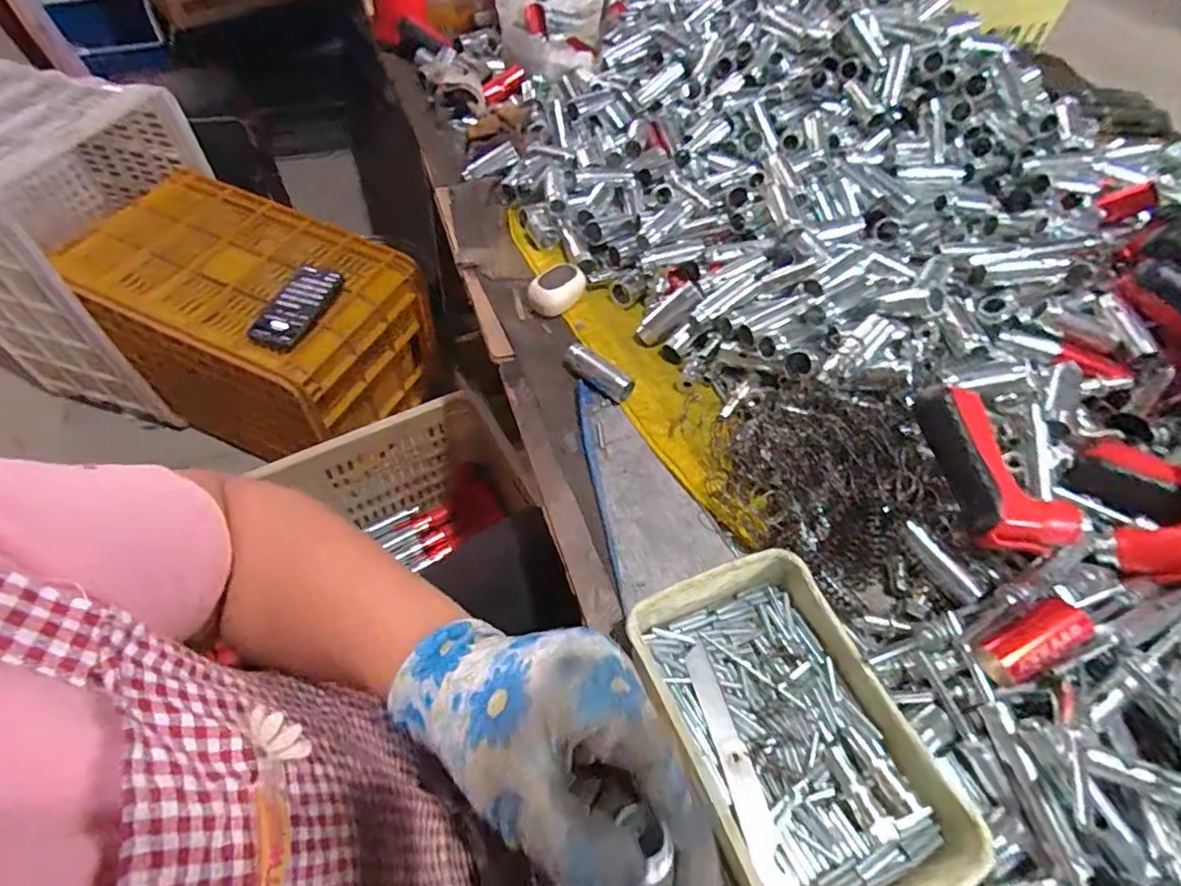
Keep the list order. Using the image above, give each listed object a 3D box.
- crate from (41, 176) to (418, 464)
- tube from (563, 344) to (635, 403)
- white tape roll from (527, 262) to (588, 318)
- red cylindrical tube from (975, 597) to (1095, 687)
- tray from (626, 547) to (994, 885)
[{"bbox_3d":[-0.574,-0.219,1.013,0.491,0.258,0.316,23,56,12],"label":"crate"},{"bbox_3d":[0.007,-0.065,0.531,0.071,0.019,0.029,34,59,19],"label":"tube"},{"bbox_3d":[-0.035,-0.154,0.586,0.035,0.033,0.060,31,58,17],"label":"white tape roll"},{"bbox_3d":[0.278,0.127,0.364,0.065,0.028,0.031,-35,61,4],"label":"red cylindrical tube"},{"bbox_3d":[0.122,0.172,0.351,0.141,0.040,0.199,-17,57,-15],"label":"tray"}]

